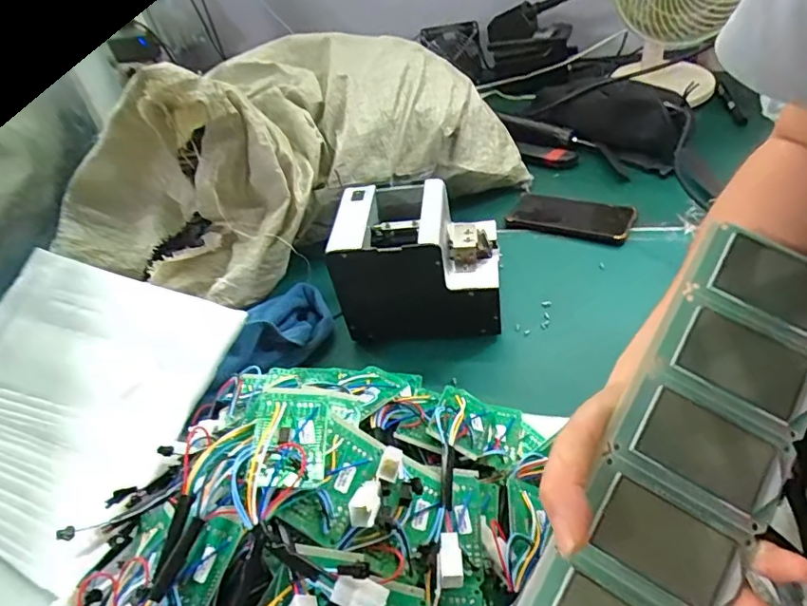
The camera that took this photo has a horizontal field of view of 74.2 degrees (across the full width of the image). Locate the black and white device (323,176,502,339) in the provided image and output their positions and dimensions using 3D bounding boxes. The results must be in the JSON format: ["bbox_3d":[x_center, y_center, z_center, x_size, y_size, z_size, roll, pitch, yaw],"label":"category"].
[{"bbox_3d":[0.014,-0.046,0.624,0.186,0.130,0.148,-7,45,1],"label":"black and white device"}]

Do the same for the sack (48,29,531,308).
[{"bbox_3d":[-0.169,-0.219,0.759,0.599,0.215,0.374,-34,50,-24],"label":"sack"}]

